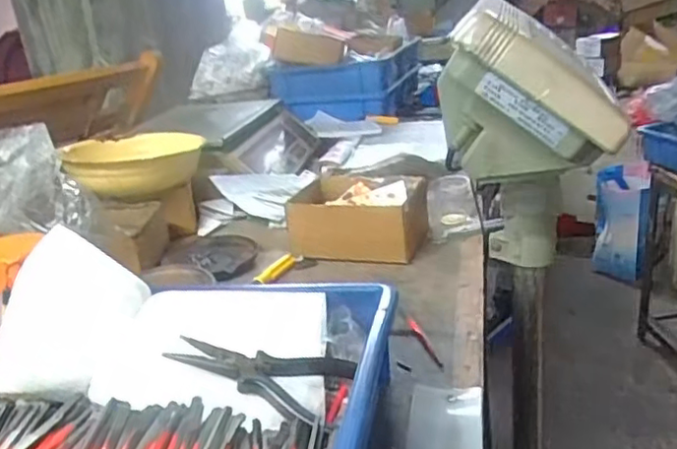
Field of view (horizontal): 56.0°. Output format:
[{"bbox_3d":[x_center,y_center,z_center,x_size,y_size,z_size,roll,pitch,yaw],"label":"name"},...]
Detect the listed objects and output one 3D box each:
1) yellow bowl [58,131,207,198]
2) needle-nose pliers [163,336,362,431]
[{"bbox_3d":[-0.281,-0.090,0.894,0.189,0.059,0.160,-16,23,-21],"label":"yellow bowl"},{"bbox_3d":[-0.059,0.110,0.482,0.130,0.014,0.075,15,21,10],"label":"needle-nose pliers"}]

